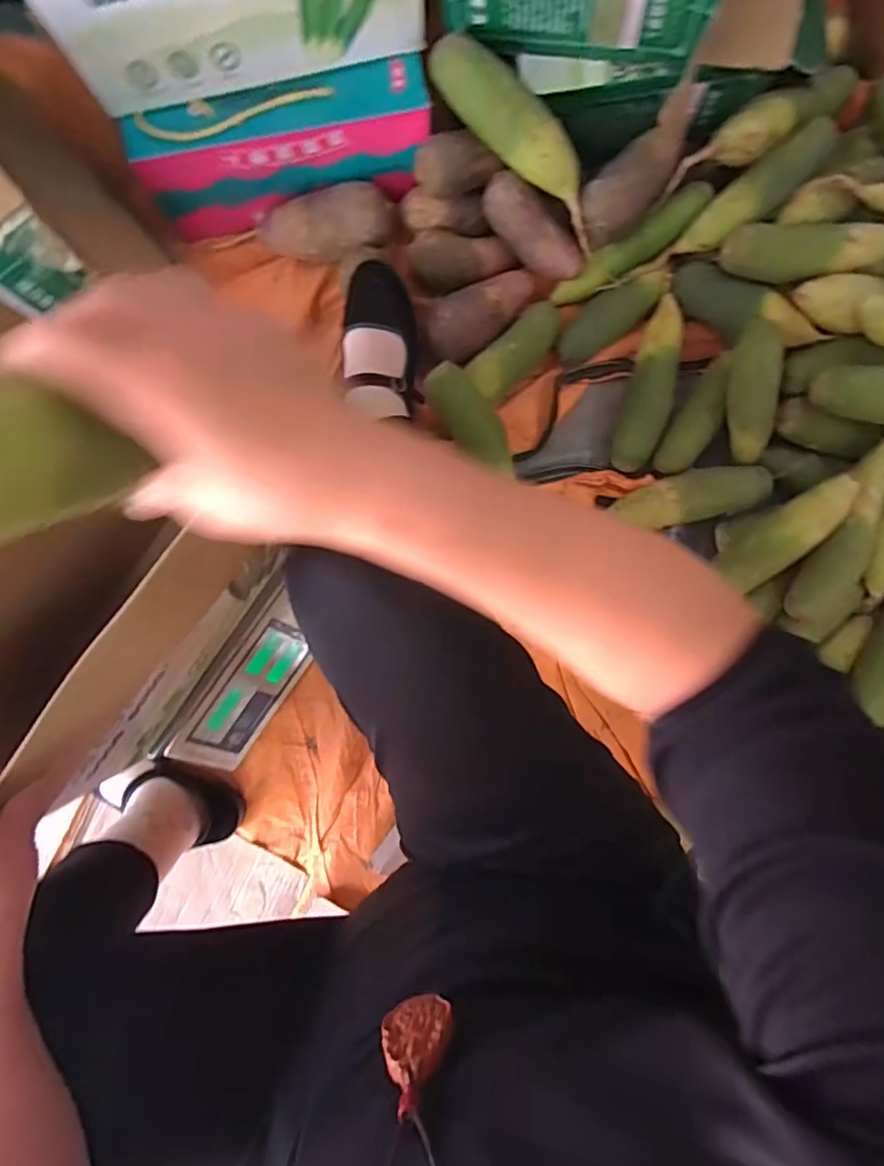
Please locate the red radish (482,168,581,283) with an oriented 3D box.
[{"bbox_3d":[0.107,-0.417,0.671,0.140,0.051,0.051,39,91,-17],"label":"red radish"}]

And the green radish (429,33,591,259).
[{"bbox_3d":[0.094,-0.488,0.623,0.256,0.051,0.053,39,91,-15],"label":"green radish"}]

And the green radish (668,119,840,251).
[{"bbox_3d":[0.369,-0.453,0.652,0.191,0.055,0.056,-39,89,1],"label":"green radish"}]

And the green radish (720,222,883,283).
[{"bbox_3d":[0.435,-0.364,0.624,0.221,0.052,0.054,6,90,1],"label":"green radish"}]

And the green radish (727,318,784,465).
[{"bbox_3d":[0.370,-0.221,0.668,0.053,0.042,0.161,-6,112,1],"label":"green radish"}]

